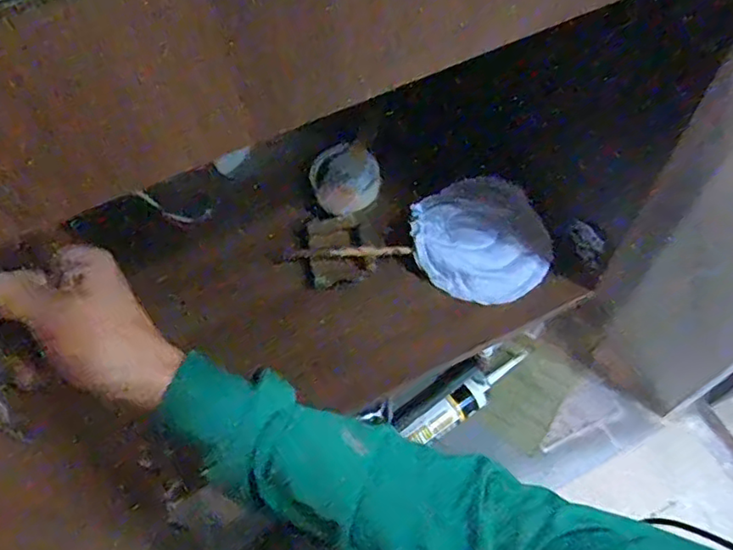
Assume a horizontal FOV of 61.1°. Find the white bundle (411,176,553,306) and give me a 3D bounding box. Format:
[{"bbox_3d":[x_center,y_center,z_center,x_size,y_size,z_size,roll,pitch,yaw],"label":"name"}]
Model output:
[{"bbox_3d":[0.127,-0.039,0.721,0.146,0.046,0.149,-19,62,-8],"label":"white bundle"}]

